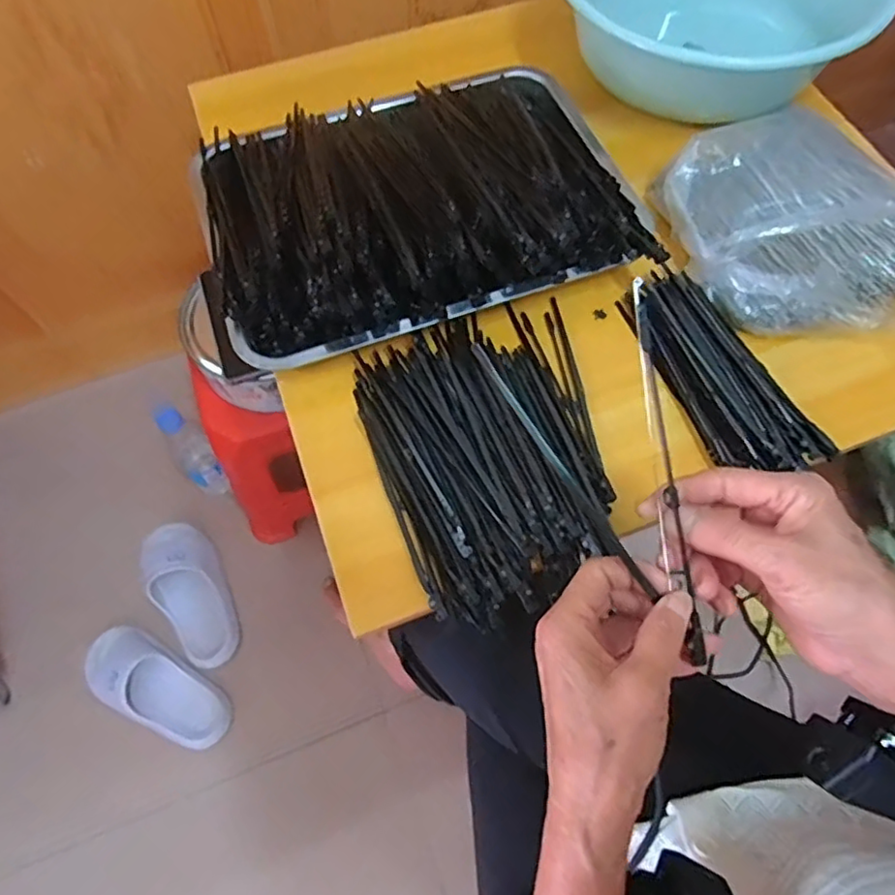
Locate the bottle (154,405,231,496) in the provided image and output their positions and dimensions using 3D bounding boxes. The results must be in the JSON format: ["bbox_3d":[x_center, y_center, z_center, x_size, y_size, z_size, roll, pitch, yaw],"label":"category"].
[{"bbox_3d":[-0.371,0.008,0.898,0.055,0.174,0.063,-39,71,-16],"label":"bottle"}]

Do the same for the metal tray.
[{"bbox_3d":[-0.029,-0.212,0.505,0.340,0.057,0.248,-19,65,-6],"label":"metal tray"}]

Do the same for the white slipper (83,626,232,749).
[{"bbox_3d":[-0.406,0.330,0.861,0.228,0.056,0.098,24,68,11],"label":"white slipper"}]

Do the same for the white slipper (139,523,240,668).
[{"bbox_3d":[-0.377,0.210,0.903,0.099,0.056,0.220,-24,68,-10],"label":"white slipper"}]

